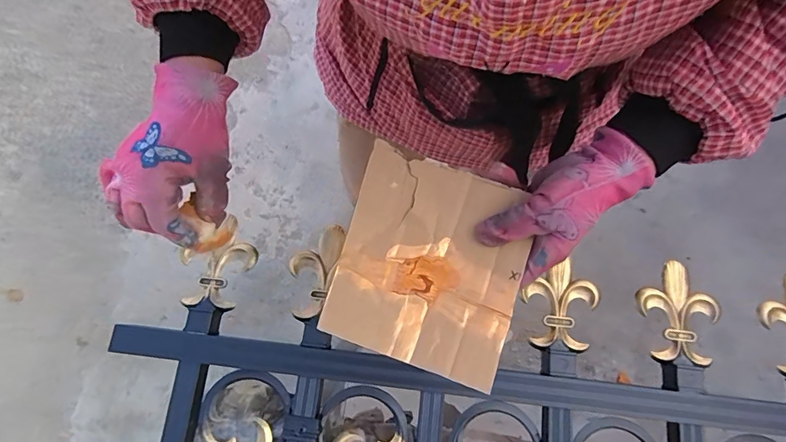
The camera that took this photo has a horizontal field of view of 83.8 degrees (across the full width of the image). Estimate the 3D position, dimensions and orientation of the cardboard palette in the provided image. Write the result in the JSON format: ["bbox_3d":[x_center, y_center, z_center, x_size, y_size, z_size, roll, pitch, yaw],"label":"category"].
[{"bbox_3d":[0.028,0.031,0.339,0.135,0.022,0.151,19,75,4],"label":"cardboard palette"}]

